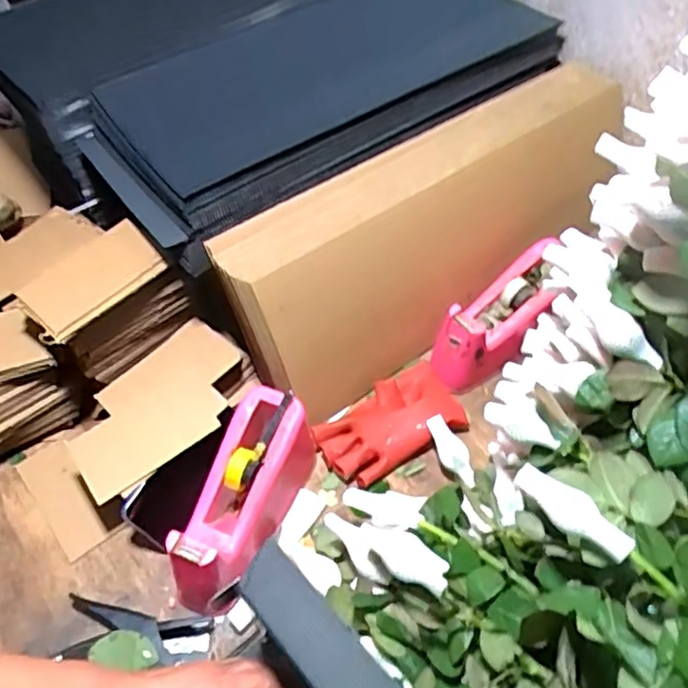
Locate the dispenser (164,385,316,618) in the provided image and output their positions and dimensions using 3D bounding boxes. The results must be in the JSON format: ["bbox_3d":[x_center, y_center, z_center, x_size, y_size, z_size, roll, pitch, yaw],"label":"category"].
[{"bbox_3d":[-0.100,0.154,0.630,0.074,0.096,0.202,17,55,13],"label":"dispenser"}]

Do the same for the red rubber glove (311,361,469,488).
[{"bbox_3d":[0.056,0.087,0.716,0.165,0.032,0.095,-33,60,-22],"label":"red rubber glove"}]

